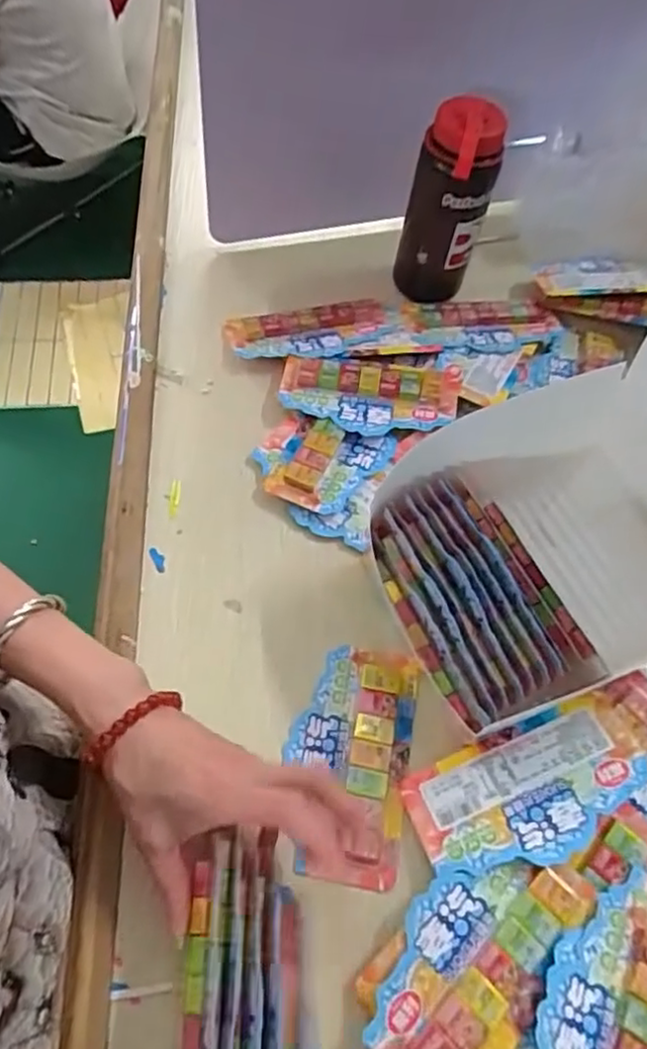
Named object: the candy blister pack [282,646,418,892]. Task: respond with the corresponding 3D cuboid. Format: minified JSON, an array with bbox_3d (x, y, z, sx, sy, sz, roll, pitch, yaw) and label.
[{"bbox_3d":[0.017,0.149,0.433,0.079,0.006,0.144,10,61,2],"label":"candy blister pack"}]

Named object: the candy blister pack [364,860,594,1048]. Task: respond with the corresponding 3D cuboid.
[{"bbox_3d":[0.084,0.239,0.364,0.074,0.009,0.138,35,65,14],"label":"candy blister pack"}]

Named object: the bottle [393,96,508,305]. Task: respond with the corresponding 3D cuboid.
[{"bbox_3d":[0.104,-0.265,0.560,0.067,0.165,0.058,12,61,3],"label":"bottle"}]

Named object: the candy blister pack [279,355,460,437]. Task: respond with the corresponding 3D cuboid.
[{"bbox_3d":[0.037,-0.107,0.554,0.144,0.015,0.072,6,61,-1],"label":"candy blister pack"}]

